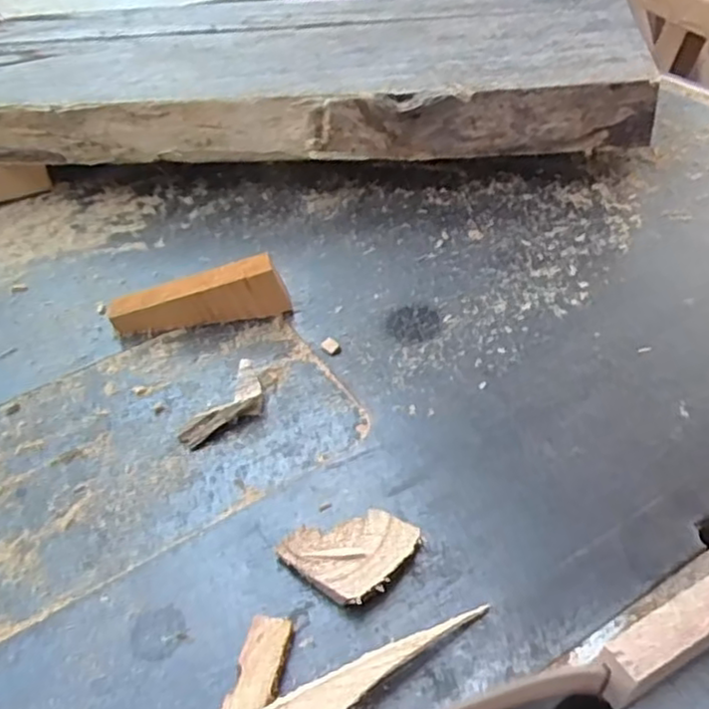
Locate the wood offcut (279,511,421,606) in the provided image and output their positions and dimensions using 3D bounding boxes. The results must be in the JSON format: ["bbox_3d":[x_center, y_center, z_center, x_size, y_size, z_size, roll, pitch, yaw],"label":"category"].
[{"bbox_3d":[-0.002,0.080,0.288,0.047,0.009,0.044,25,53,30],"label":"wood offcut"}]

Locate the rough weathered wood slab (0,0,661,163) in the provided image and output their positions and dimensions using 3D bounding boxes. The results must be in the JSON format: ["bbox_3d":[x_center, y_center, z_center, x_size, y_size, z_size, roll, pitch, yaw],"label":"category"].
[{"bbox_3d":[-0.093,-0.236,0.565,0.593,0.043,0.252,0,44,9],"label":"rough weathered wood slab"}]

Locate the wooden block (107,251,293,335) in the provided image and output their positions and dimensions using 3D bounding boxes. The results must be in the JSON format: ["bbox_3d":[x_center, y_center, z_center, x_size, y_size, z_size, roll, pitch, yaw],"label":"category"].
[{"bbox_3d":[-0.092,-0.034,0.403,0.102,0.036,0.016,-7,43,1],"label":"wooden block"}]

